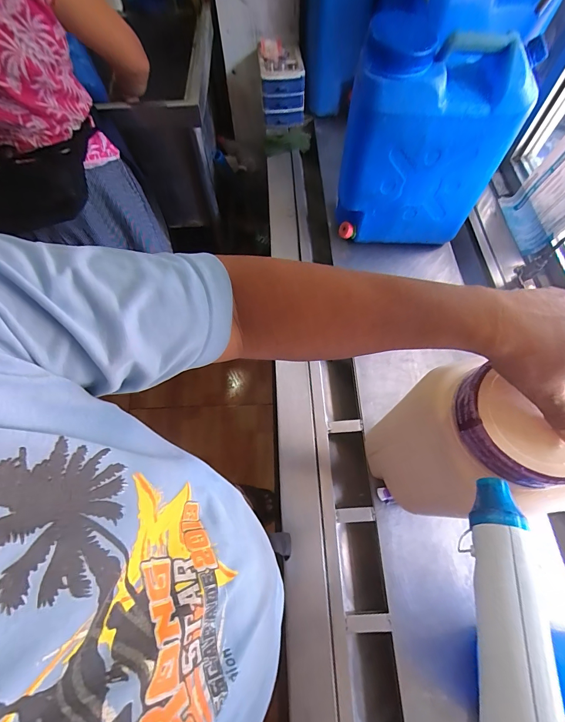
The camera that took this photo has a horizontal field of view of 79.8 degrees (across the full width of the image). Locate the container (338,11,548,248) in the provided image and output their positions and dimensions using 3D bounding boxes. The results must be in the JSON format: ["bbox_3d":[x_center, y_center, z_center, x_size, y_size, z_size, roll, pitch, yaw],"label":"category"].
[{"bbox_3d":[0.301,-0.461,0.769,0.322,0.409,0.167,3,65,2],"label":"container"}]

